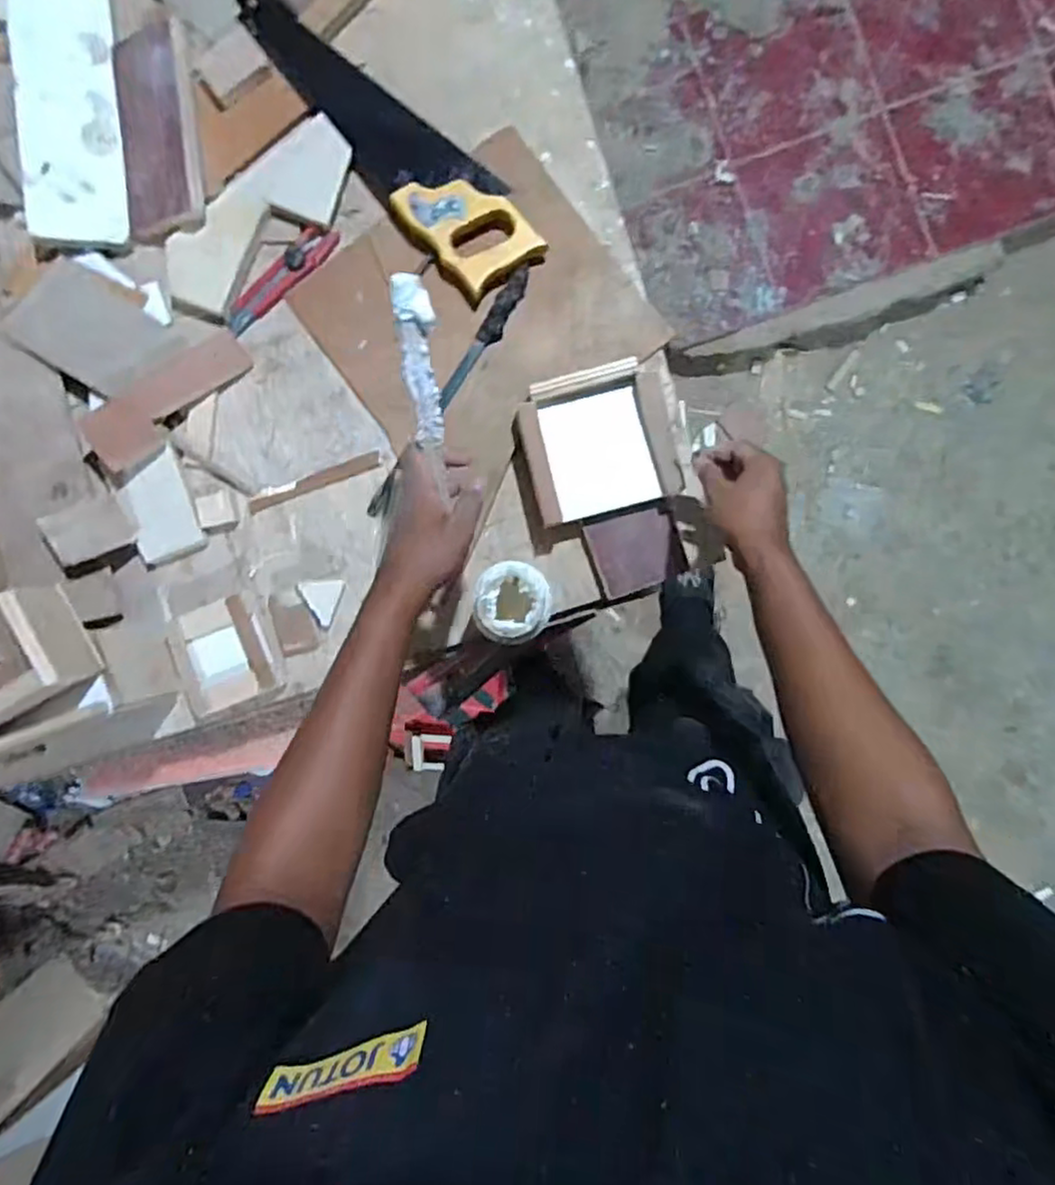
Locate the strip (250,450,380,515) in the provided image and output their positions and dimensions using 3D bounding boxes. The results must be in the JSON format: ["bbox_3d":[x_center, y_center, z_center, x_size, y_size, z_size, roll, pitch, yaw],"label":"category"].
[{"bbox_3d":[-0.234,-0.123,0.752,0.149,0.005,0.019,-22,91,0],"label":"strip"}]

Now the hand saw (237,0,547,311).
[{"bbox_3d":[-0.149,-0.495,0.723,0.109,0.035,0.409,-40,88,3],"label":"hand saw"}]

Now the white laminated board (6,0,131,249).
[{"bbox_3d":[-0.486,-0.517,0.724,0.096,0.014,0.284,-4,95,-19],"label":"white laminated board"}]

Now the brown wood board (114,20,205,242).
[{"bbox_3d":[-0.392,-0.487,0.727,0.102,0.021,0.202,2,99,20],"label":"brown wood board"}]

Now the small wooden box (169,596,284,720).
[{"bbox_3d":[-0.331,0.071,0.742,0.104,0.043,0.117,-21,90,2],"label":"small wooden box"}]

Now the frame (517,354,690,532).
[{"bbox_3d":[0.081,-0.160,0.725,0.182,0.050,0.148,-16,90,3],"label":"frame"}]

